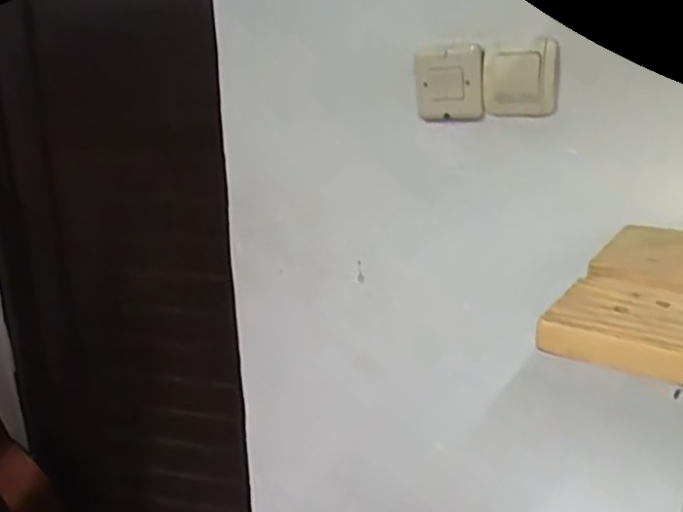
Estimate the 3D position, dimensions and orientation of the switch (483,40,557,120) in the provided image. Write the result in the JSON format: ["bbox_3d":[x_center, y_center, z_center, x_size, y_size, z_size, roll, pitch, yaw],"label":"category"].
[{"bbox_3d":[0.191,-0.185,0.712,0.081,0.079,0.022,4,30,37],"label":"switch"}]

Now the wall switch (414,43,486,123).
[{"bbox_3d":[0.120,-0.192,0.751,0.079,0.083,0.014,0,15,32],"label":"wall switch"}]

